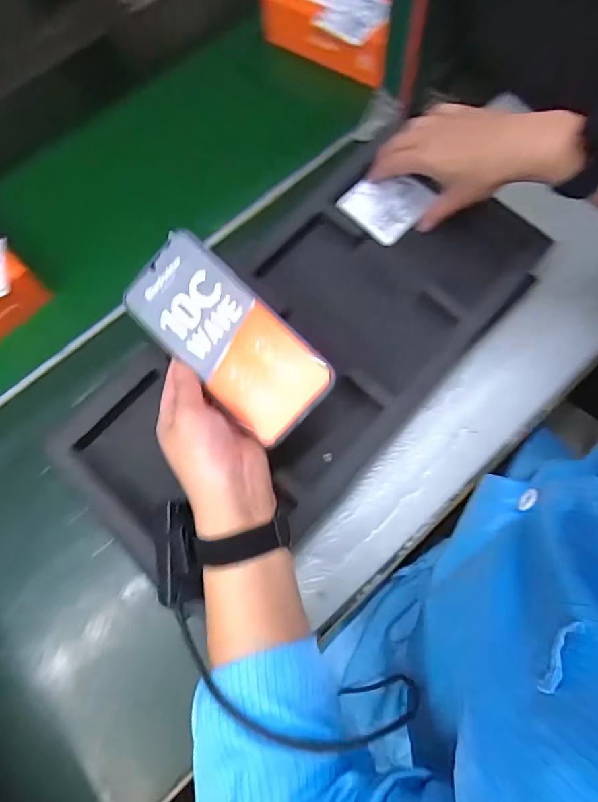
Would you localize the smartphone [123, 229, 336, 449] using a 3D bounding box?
[{"bbox_3d":[-0.057,-0.050,0.356,0.174,0.014,0.079,44,97,4],"label":"smartphone"}]

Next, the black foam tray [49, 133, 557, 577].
[{"bbox_3d":[0.006,-0.056,0.450,0.247,0.043,0.474,38,76,14],"label":"black foam tray"}]

